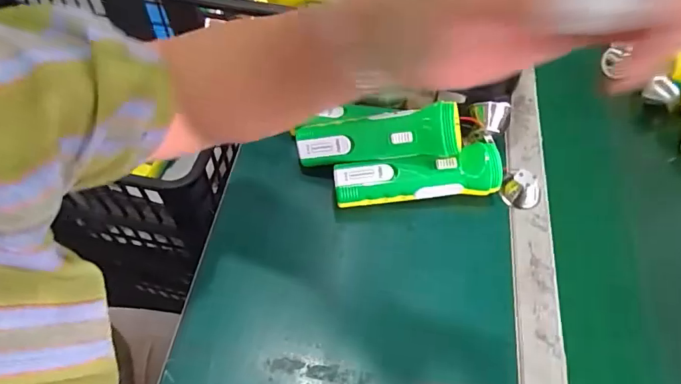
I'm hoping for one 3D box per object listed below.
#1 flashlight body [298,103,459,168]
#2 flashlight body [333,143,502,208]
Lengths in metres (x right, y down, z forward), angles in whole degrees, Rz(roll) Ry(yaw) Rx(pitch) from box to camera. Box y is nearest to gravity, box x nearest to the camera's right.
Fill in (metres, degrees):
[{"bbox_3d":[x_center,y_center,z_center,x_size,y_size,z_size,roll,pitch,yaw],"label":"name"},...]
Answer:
[{"bbox_3d":[0.036,-0.056,0.465,0.162,0.047,0.042,-5,17,18],"label":"flashlight body"},{"bbox_3d":[0.077,-0.014,0.462,0.167,0.046,0.043,-4,60,-3],"label":"flashlight body"}]

